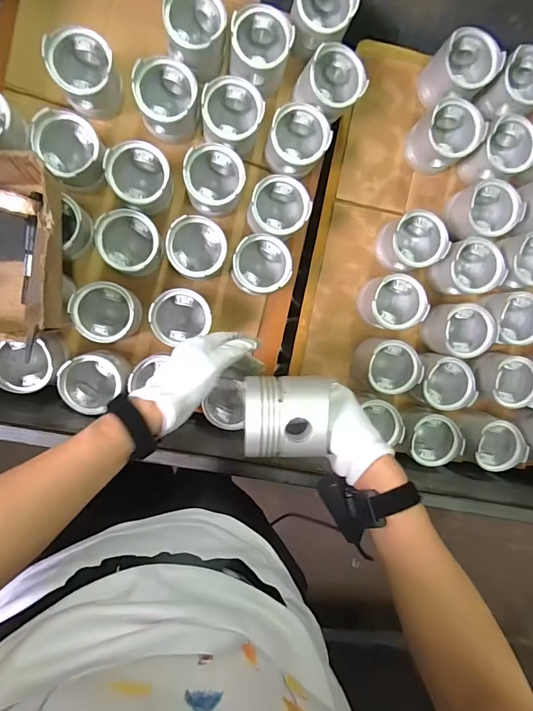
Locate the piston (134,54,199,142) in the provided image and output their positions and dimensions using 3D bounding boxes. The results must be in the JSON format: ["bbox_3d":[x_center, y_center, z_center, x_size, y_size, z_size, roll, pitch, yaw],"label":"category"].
[{"bbox_3d":[-0.142,-0.366,0.613,0.083,0.084,0.086,-1,96,-8],"label":"piston"}]

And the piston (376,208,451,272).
[{"bbox_3d":[0.229,-0.181,0.679,0.084,0.083,0.082,-1,96,-8],"label":"piston"}]

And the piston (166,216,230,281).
[{"bbox_3d":[-0.104,-0.158,0.638,0.083,0.084,0.082,-1,96,-8],"label":"piston"}]

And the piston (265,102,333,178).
[{"bbox_3d":[0.043,-0.321,0.650,0.084,0.091,0.084,-1,96,-8],"label":"piston"}]

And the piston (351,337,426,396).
[{"bbox_3d":[0.192,0.016,0.692,0.088,0.083,0.084,13,94,-9],"label":"piston"}]

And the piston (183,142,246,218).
[{"bbox_3d":[-0.078,-0.258,0.639,0.086,0.081,0.090,-1,96,-8],"label":"piston"}]

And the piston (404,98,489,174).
[{"bbox_3d":[0.278,-0.341,0.669,0.077,0.097,0.080,-1,96,-8],"label":"piston"}]

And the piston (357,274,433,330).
[{"bbox_3d":[0.196,-0.085,0.681,0.081,0.089,0.081,-1,96,-8],"label":"piston"}]

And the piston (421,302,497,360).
[{"bbox_3d":[0.314,-0.042,0.700,0.084,0.075,0.086,-1,96,-8],"label":"piston"}]

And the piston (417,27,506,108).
[{"bbox_3d":[0.294,-0.438,0.656,0.084,0.094,0.079,-1,96,-8],"label":"piston"}]

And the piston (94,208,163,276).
[{"bbox_3d":[-0.199,-0.163,0.626,0.083,0.080,0.082,-1,96,-8],"label":"piston"}]

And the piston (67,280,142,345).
[{"bbox_3d":[-0.235,-0.064,0.630,0.080,0.087,0.082,10,94,-9],"label":"piston"}]

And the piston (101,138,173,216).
[{"bbox_3d":[-0.182,-0.257,0.618,0.081,0.077,0.086,-1,96,-8],"label":"piston"}]

